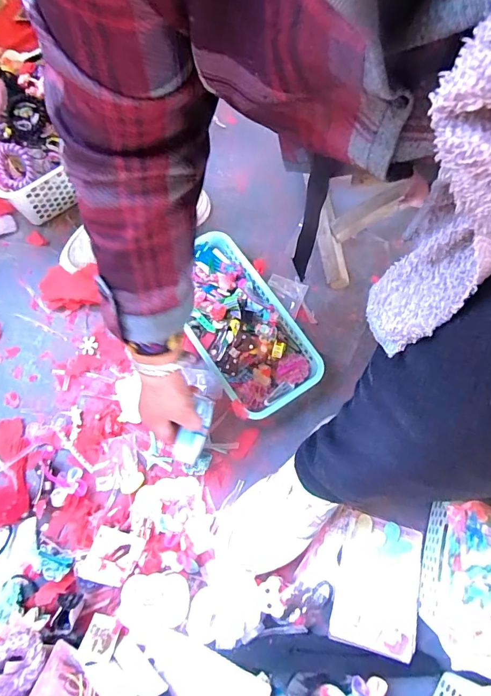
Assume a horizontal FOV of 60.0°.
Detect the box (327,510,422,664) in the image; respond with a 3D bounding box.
[{"bbox_3d":[0.158,0.279,0.507,0.094,0.016,0.139,17,71,2],"label":"box"}]

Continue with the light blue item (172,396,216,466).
[{"bbox_3d":[-0.059,0.096,0.507,0.030,0.019,0.081,19,64,4],"label":"light blue item"}]

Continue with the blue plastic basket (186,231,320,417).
[{"bbox_3d":[-0.012,-0.034,0.596,0.132,0.046,0.264,-28,75,-13],"label":"blue plastic basket"}]

